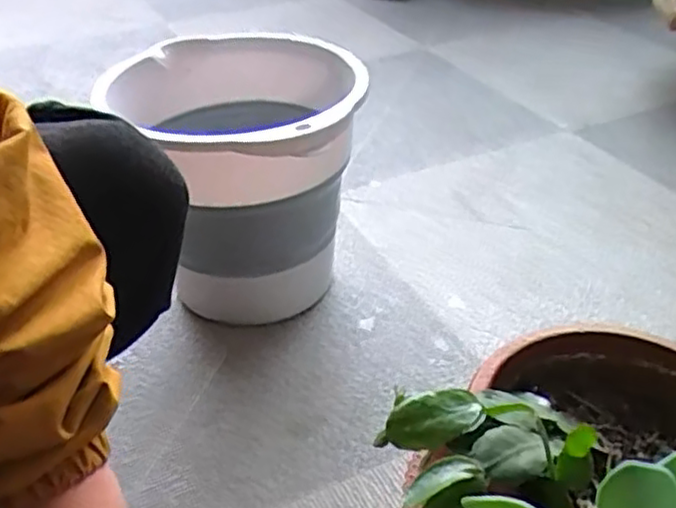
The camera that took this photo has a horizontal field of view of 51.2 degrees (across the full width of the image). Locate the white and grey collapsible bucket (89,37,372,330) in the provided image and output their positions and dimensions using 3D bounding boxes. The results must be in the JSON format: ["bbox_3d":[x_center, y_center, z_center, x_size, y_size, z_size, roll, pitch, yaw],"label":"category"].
[{"bbox_3d":[-0.095,-0.068,0.751,0.230,0.247,0.265,-7,37,-8],"label":"white and grey collapsible bucket"}]

